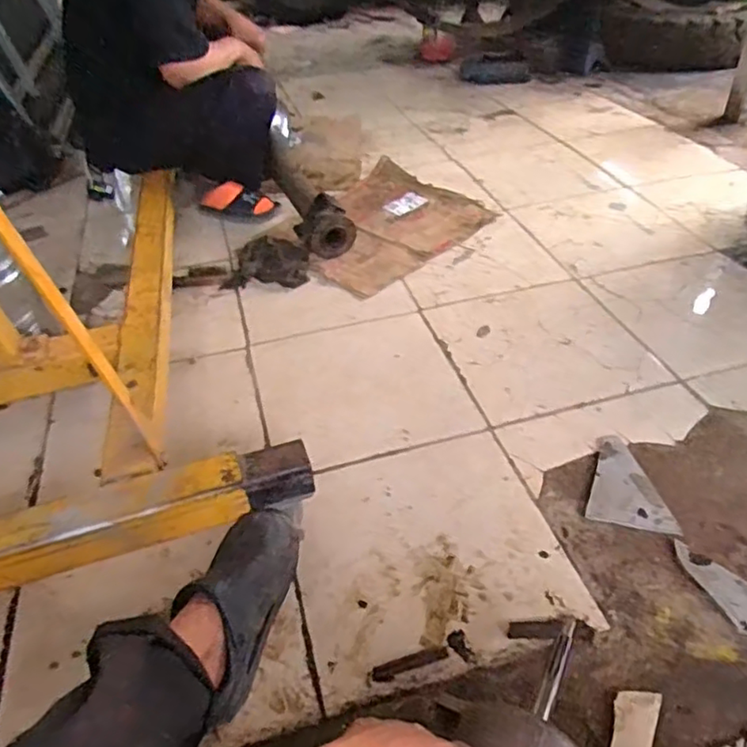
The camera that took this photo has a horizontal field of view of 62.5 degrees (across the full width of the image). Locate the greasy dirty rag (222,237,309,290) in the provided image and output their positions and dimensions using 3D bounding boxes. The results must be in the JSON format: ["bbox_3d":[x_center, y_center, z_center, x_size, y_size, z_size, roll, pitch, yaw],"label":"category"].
[{"bbox_3d":[-0.262,-0.280,1.531,0.200,0.067,0.128,4,43,9],"label":"greasy dirty rag"}]

